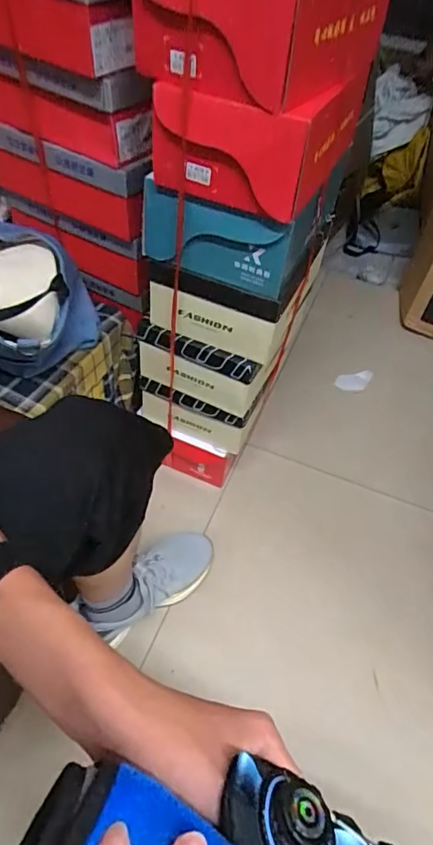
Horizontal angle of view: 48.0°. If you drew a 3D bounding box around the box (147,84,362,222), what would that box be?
[{"bbox_3d":[0.054,-0.377,0.622,0.194,0.117,0.243,23,52,12],"label":"box"}]

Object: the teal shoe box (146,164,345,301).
[{"bbox_3d":[0.056,-0.322,0.743,0.223,0.162,0.286,23,52,12],"label":"teal shoe box"}]

